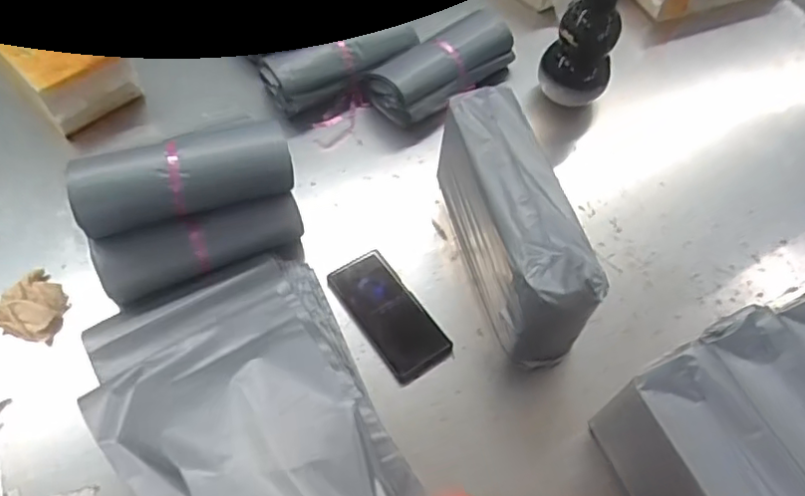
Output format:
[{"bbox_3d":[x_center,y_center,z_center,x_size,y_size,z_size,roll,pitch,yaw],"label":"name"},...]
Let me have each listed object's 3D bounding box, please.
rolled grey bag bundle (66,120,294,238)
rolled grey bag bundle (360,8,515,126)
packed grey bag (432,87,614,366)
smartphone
[{"bbox_3d":[-0.252,-0.081,0.703,0.248,0.068,0.074,-12,59,-12],"label":"rolled grey bag bundle"},{"bbox_3d":[0.066,-0.279,0.946,0.248,0.075,0.116,-31,64,-22],"label":"rolled grey bag bundle"},{"bbox_3d":[0.131,-0.035,0.729,0.090,0.150,0.310,-11,58,-11],"label":"packed grey bag"},{"bbox_3d":[-0.016,0.078,0.728,0.077,0.016,0.162,-34,68,-13],"label":"smartphone"}]

